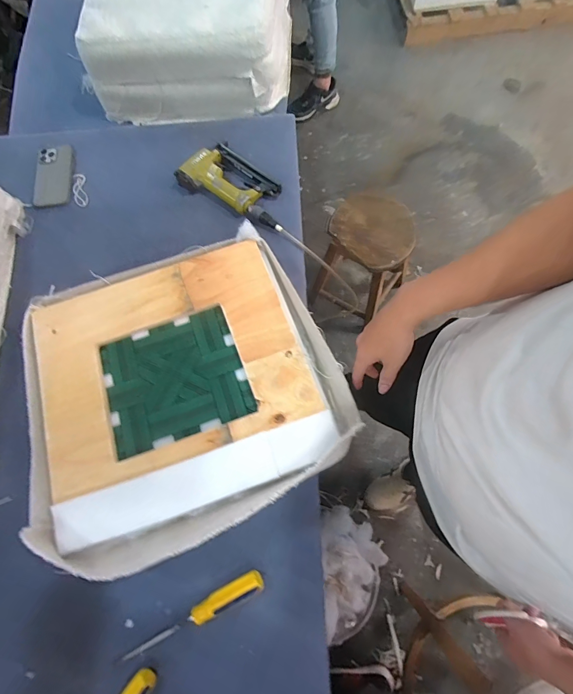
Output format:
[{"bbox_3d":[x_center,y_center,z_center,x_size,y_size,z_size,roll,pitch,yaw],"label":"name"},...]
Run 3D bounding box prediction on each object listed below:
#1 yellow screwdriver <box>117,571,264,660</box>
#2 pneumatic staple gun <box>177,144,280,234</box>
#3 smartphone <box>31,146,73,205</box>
[{"bbox_3d":[-0.144,0.415,0.553,0.233,0.025,0.031,-27,74,-6],"label":"yellow screwdriver"},{"bbox_3d":[-0.098,-0.352,0.791,0.258,0.048,0.129,32,77,11],"label":"pneumatic staple gun"},{"bbox_3d":[-0.545,-0.401,0.843,0.088,0.010,0.167,-9,73,0],"label":"smartphone"}]

